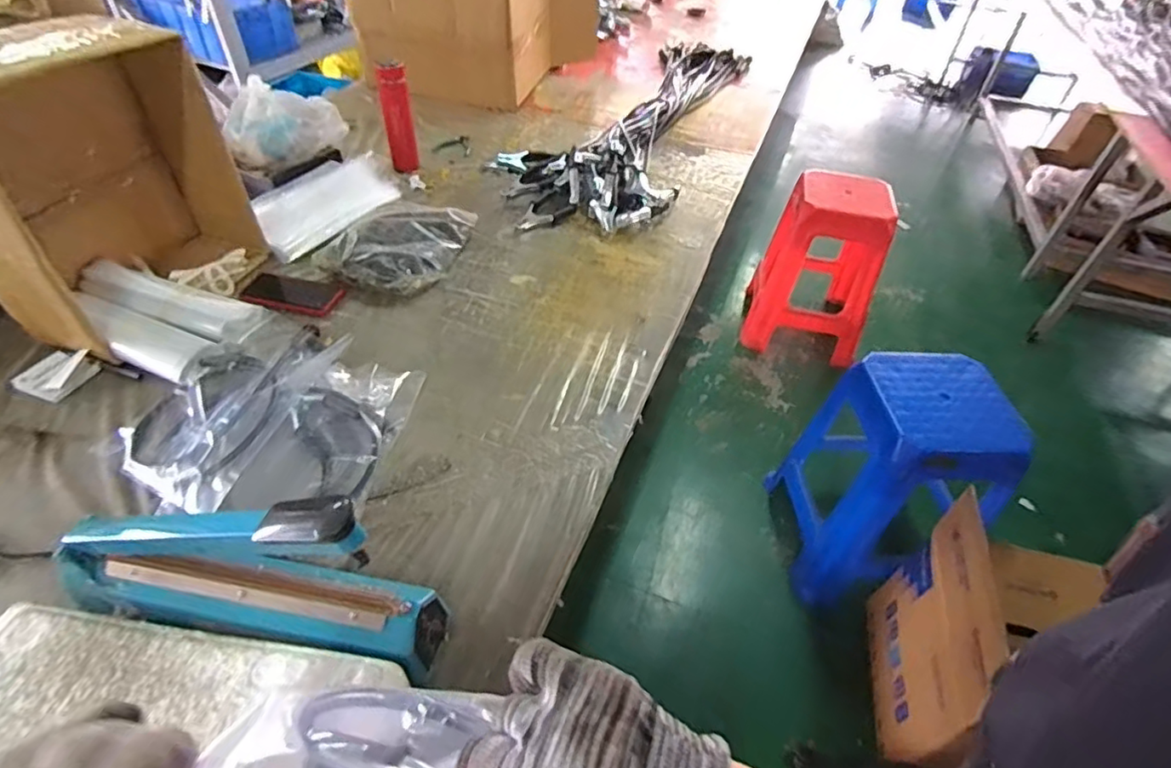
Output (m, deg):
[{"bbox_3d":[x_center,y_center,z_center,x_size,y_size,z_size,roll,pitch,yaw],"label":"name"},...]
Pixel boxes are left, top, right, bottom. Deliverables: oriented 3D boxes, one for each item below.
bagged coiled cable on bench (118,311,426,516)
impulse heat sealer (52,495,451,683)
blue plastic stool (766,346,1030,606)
[{"bbox_3d":[-0.442,0.033,0.817,0.359,0.060,0.327,2,44,-2],"label":"bagged coiled cable on bench"},{"bbox_3d":[-0.326,0.161,0.545,0.346,0.183,0.075,5,44,2],"label":"impulse heat sealer"},{"bbox_3d":[0.713,0.226,1.422,0.341,0.542,0.386,5,44,2],"label":"blue plastic stool"}]

